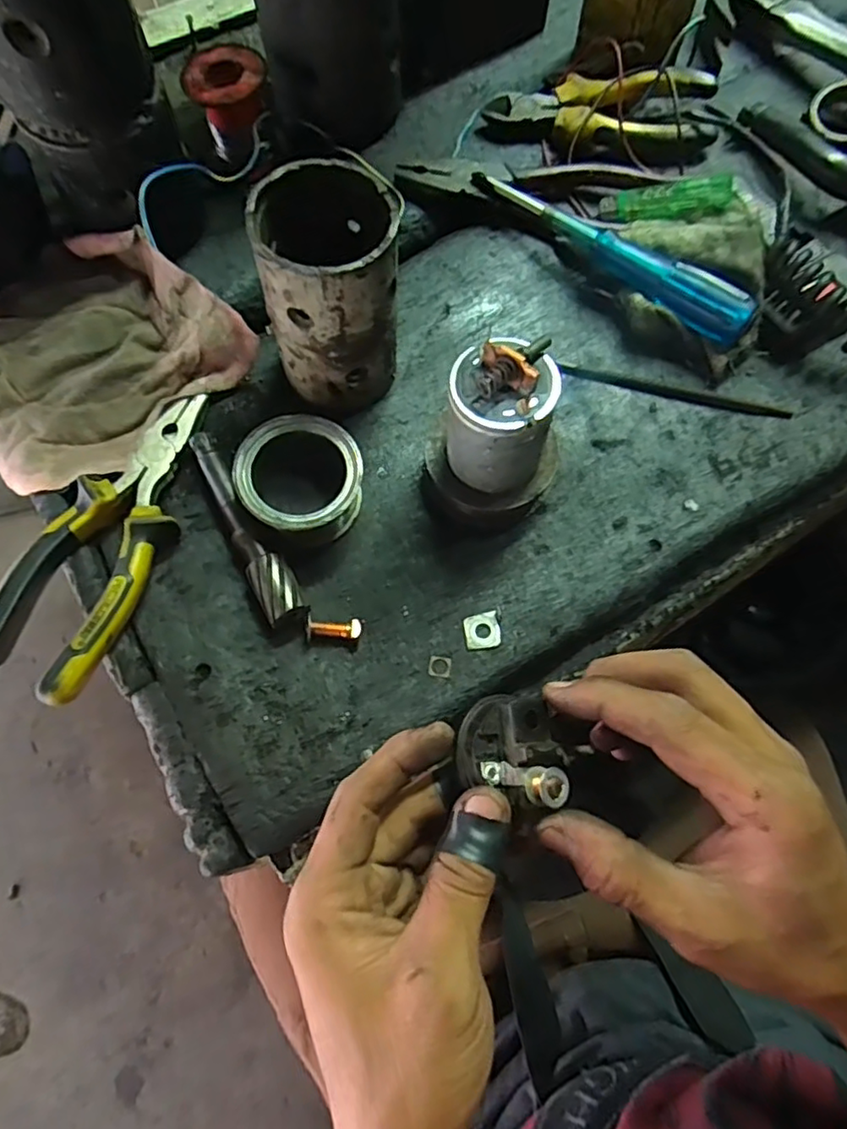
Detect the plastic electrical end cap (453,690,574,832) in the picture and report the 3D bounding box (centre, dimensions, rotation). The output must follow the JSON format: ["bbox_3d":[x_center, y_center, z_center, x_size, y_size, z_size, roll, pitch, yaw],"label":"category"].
[{"bbox_3d":[0.036,0.077,0.243,0.041,0.017,0.050,-18,69,-6],"label":"plastic electrical end cap"}]

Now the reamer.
[{"bbox_3d":[-0.096,-0.020,0.329,0.020,0.021,0.119,-30,71,-10],"label":"reamer"}]

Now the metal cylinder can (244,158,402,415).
[{"bbox_3d":[-0.045,-0.138,0.325,0.065,0.114,0.068,0,68,1],"label":"metal cylinder can"}]

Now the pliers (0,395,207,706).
[{"bbox_3d":[-0.158,-0.021,0.309,0.053,0.027,0.171,15,69,7],"label":"pliers"}]

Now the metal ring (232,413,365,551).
[{"bbox_3d":[-0.063,-0.042,0.328,0.063,0.042,0.062,0,68,1],"label":"metal ring"}]

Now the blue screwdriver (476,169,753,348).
[{"bbox_3d":[0.112,-0.193,0.374,0.190,0.023,0.019,38,74,14],"label":"blue screwdriver"}]

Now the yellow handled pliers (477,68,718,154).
[{"bbox_3d":[0.119,-0.312,0.411,0.151,0.026,0.059,9,69,5],"label":"yellow handled pliers"}]

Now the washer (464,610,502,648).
[{"bbox_3d":[0.031,0.034,0.316,0.018,0.004,0.018,-9,69,-3],"label":"washer"}]

